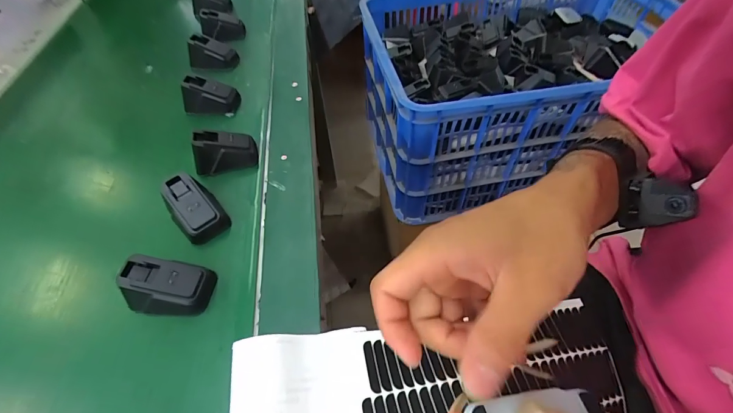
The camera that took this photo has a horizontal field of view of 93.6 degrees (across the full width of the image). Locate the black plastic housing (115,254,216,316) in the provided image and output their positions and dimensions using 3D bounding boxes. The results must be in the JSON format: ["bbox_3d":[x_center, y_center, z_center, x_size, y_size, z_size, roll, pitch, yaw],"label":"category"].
[{"bbox_3d":[-0.169,0.065,0.294,0.063,0.040,0.048,4,54,7],"label":"black plastic housing"}]

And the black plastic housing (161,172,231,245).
[{"bbox_3d":[-0.171,0.001,0.344,0.042,0.045,0.061,-33,58,-20],"label":"black plastic housing"}]

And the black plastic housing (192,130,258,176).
[{"bbox_3d":[-0.162,-0.065,0.392,0.066,0.040,0.034,-17,54,-9],"label":"black plastic housing"}]

